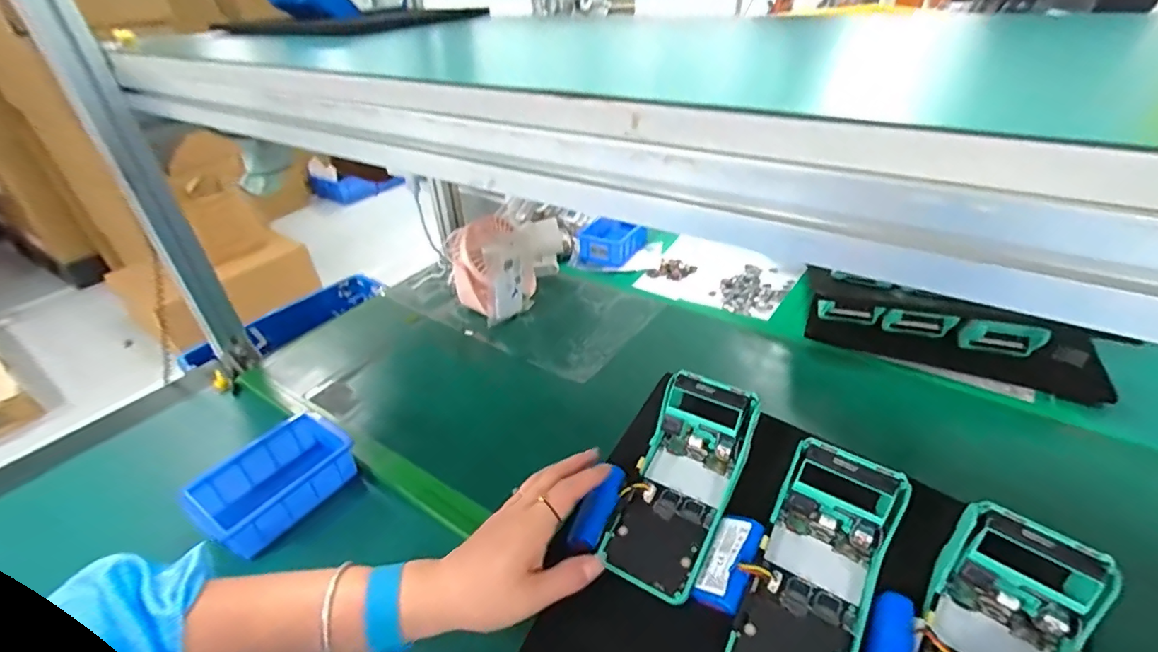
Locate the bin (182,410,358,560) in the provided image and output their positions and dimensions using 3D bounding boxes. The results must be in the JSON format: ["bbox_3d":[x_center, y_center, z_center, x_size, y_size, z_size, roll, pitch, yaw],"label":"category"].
[{"bbox_3d":[-0.315,0.165,0.548,0.094,0.058,0.150,17,41,27],"label":"bin"}]

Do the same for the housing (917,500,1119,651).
[{"bbox_3d":[0.259,0.207,0.325,0.079,0.055,0.169,25,73,35],"label":"housing"}]

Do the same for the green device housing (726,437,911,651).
[{"bbox_3d":[0.162,0.166,0.350,0.074,0.085,0.149,19,42,30],"label":"green device housing"}]

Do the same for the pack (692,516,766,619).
[{"bbox_3d":[0.110,0.172,0.374,0.033,0.015,0.069,18,57,28],"label":"pack"}]

